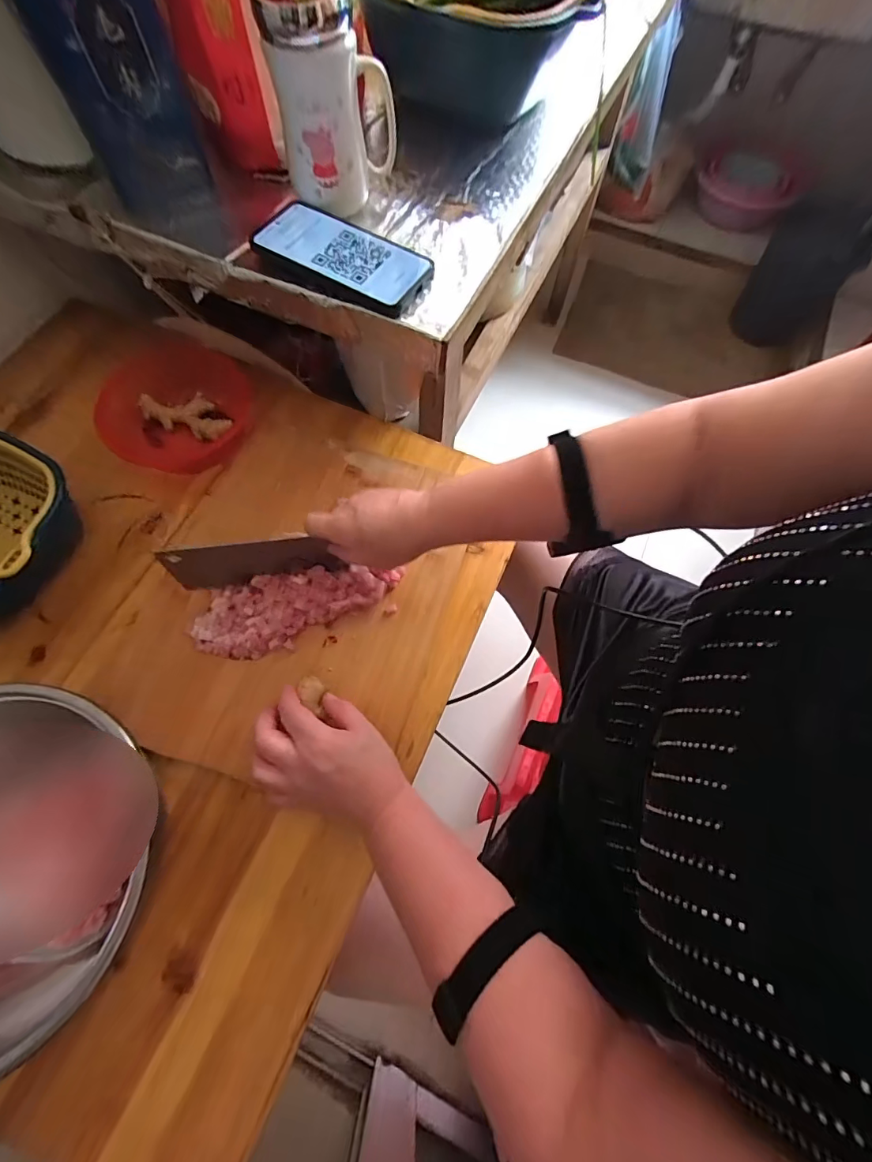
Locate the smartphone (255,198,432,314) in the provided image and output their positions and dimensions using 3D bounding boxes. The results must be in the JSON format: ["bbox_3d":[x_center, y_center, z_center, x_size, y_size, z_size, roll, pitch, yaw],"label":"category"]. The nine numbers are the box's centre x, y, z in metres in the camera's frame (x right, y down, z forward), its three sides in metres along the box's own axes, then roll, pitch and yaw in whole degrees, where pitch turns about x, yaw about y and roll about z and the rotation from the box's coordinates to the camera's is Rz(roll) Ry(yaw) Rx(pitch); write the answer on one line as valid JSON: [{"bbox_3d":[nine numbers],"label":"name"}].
[{"bbox_3d":[-0.090,-0.309,0.427,0.170,0.008,0.079,29,70,8],"label":"smartphone"}]

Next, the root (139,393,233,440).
[{"bbox_3d":[-0.319,-0.216,0.582,0.117,0.025,0.051,11,69,4],"label":"root"}]

